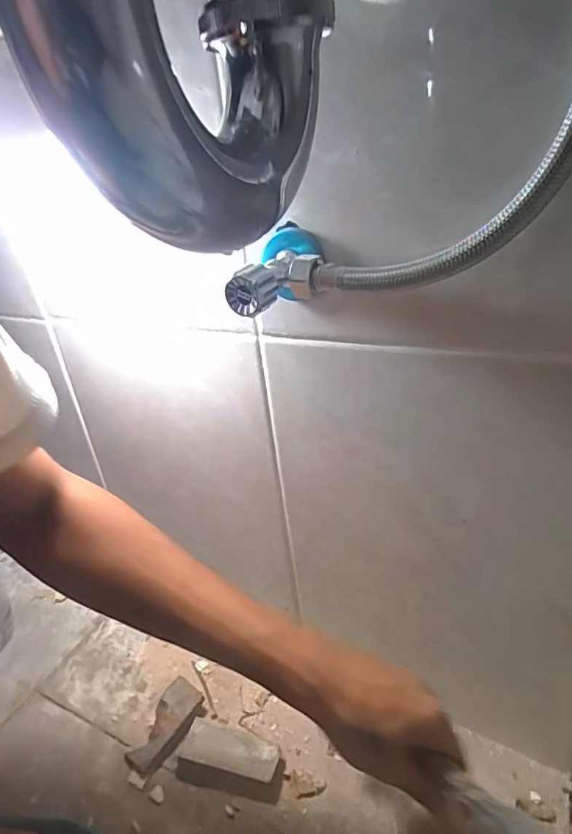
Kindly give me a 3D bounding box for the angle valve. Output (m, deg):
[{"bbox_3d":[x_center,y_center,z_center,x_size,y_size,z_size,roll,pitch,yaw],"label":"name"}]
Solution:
[{"bbox_3d":[-0.007,-0.080,0.290,0.040,0.025,0.055,21,39,40],"label":"angle valve"}]

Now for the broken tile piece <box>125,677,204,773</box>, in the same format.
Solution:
[{"bbox_3d":[-0.116,0.297,0.471,0.038,0.010,0.081,12,44,30],"label":"broken tile piece"}]

